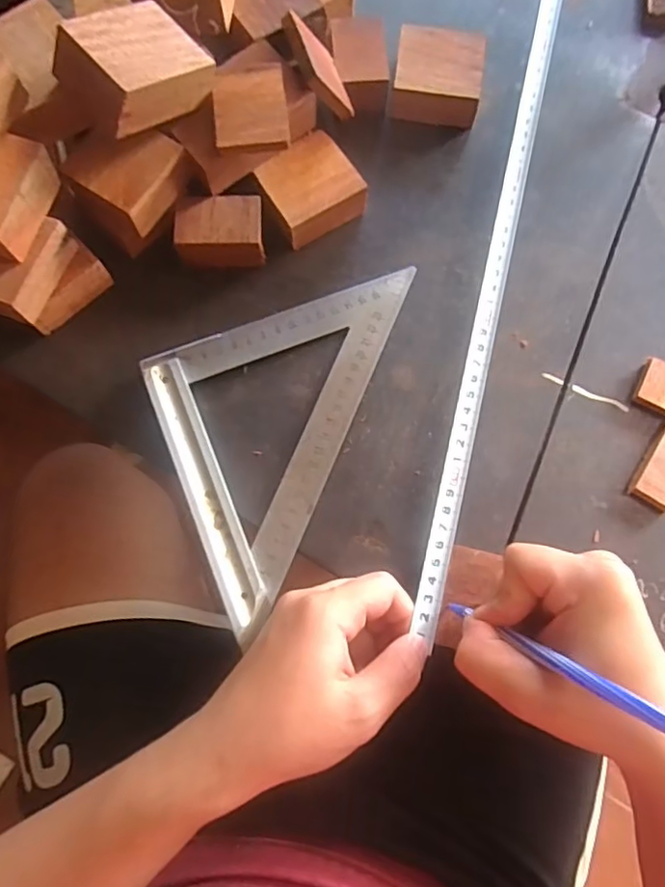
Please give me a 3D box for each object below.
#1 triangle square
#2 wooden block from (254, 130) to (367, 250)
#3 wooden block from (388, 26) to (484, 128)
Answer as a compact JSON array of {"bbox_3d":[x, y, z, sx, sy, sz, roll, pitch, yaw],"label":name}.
[{"bbox_3d":[-0.052,-0.024,0.376,0.126,0.015,0.239,23,77,5],"label":"triangle square"},{"bbox_3d":[-0.015,-0.168,0.403,0.060,0.028,0.057,-30,78,-8],"label":"wooden block"},{"bbox_3d":[0.075,-0.259,0.427,0.059,0.030,0.060,7,76,1],"label":"wooden block"}]

